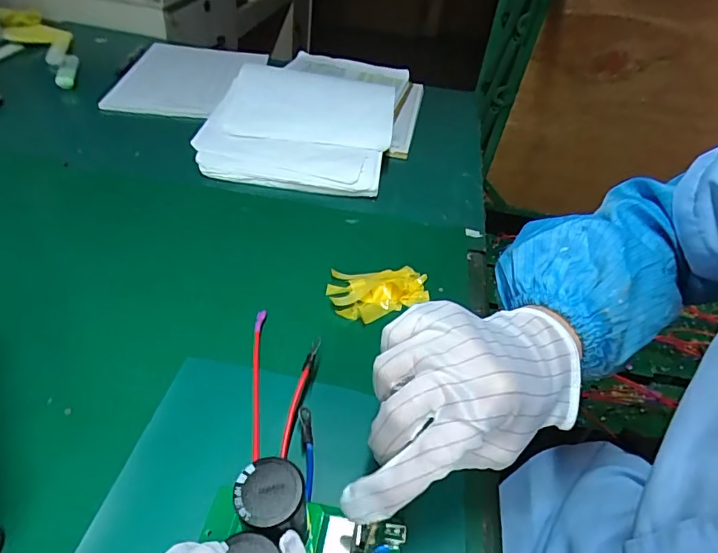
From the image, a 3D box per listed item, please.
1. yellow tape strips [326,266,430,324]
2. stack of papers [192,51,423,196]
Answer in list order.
[{"bbox_3d":[0.021,0.011,0.447,0.093,0.022,0.058,-8,43,-17],"label":"yellow tape strips"},{"bbox_3d":[-0.069,-0.194,0.610,0.237,0.089,0.191,12,42,3],"label":"stack of papers"}]

